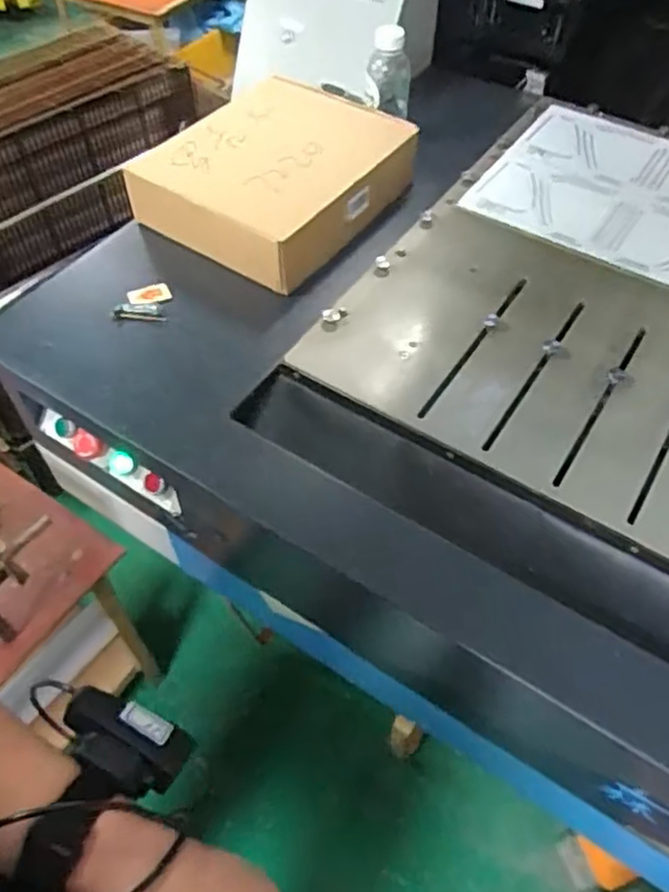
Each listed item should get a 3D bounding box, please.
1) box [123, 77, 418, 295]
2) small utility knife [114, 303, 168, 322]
[{"bbox_3d":[-0.084,-0.379,0.963,0.278,0.096,0.309,30,58,23],"label":"box"},{"bbox_3d":[-0.245,-0.169,0.863,0.063,0.013,0.024,-1,52,1],"label":"small utility knife"}]

